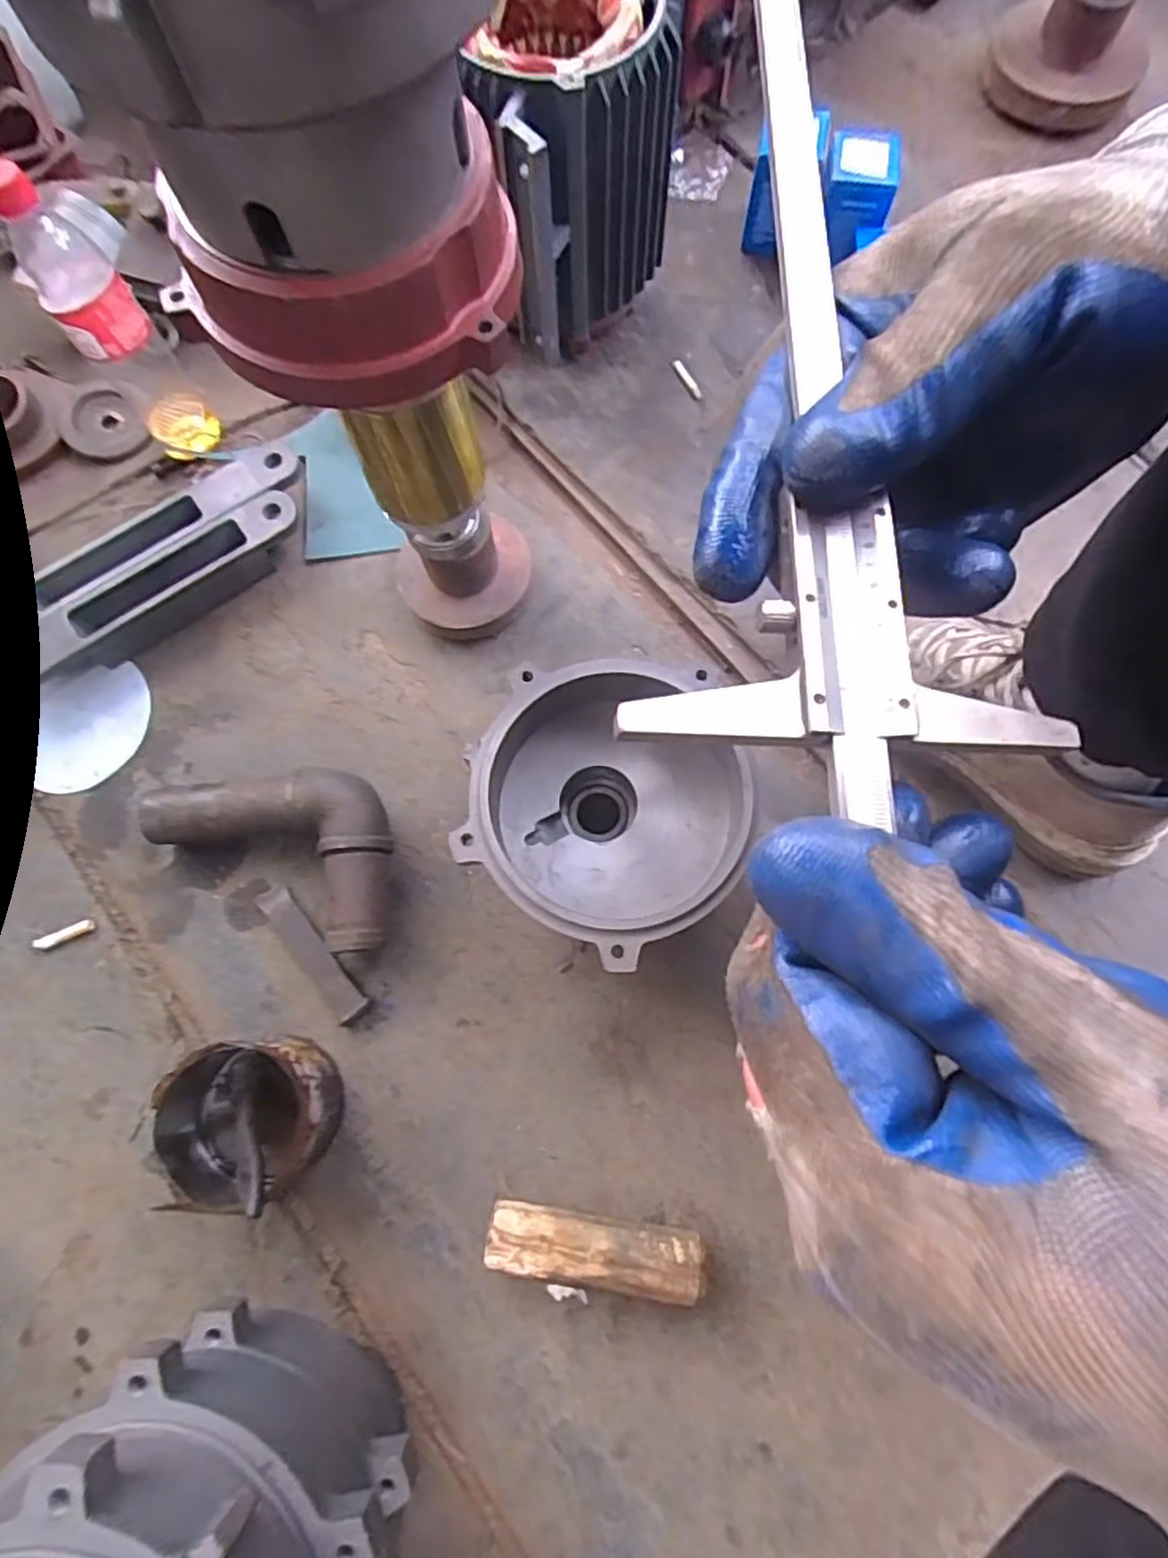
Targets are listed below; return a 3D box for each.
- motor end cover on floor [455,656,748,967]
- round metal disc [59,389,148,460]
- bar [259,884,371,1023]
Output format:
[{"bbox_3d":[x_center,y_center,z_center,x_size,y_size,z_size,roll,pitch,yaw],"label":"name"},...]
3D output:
[{"bbox_3d":[0.018,0.023,0.532,0.190,0.116,0.182,33,79,9],"label":"motor end cover on floor"},{"bbox_3d":[-0.470,-0.344,0.691,0.074,0.011,0.074,0,75,2],"label":"round metal disc"},{"bbox_3d":[-0.214,0.137,0.555,0.028,0.010,0.123,-41,78,-8],"label":"bar"}]

